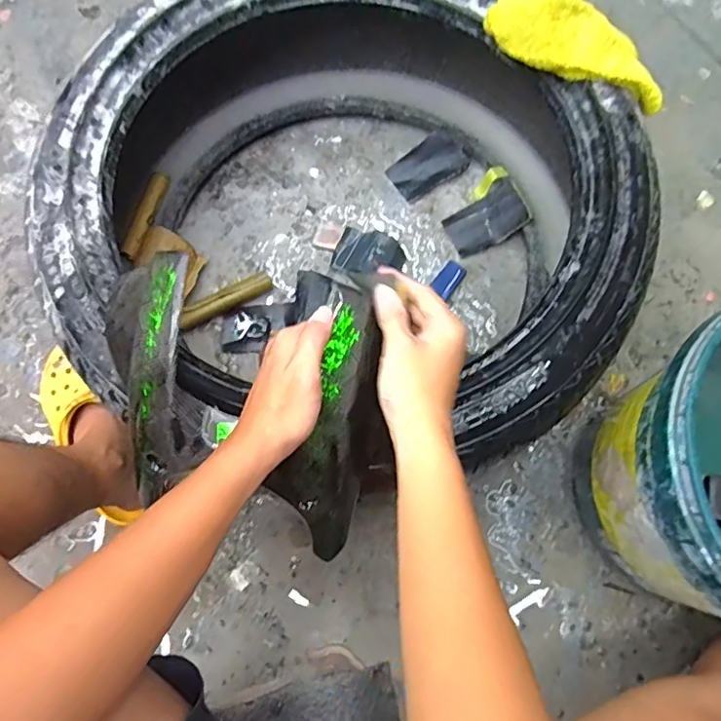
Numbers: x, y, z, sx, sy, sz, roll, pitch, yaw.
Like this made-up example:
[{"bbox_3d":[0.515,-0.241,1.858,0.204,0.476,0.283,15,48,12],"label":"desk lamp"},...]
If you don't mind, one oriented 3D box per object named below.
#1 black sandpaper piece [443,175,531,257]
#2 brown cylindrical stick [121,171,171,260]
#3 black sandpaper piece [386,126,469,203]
[{"bbox_3d":[0.185,-0.209,0.826,0.115,0.011,0.076,-31,74,19],"label":"black sandpaper piece"},{"bbox_3d":[-0.310,-0.211,0.809,0.021,0.018,0.140,15,73,5],"label":"brown cylindrical stick"},{"bbox_3d":[0.103,-0.302,0.857,0.114,0.037,0.071,-31,75,-8],"label":"black sandpaper piece"}]

